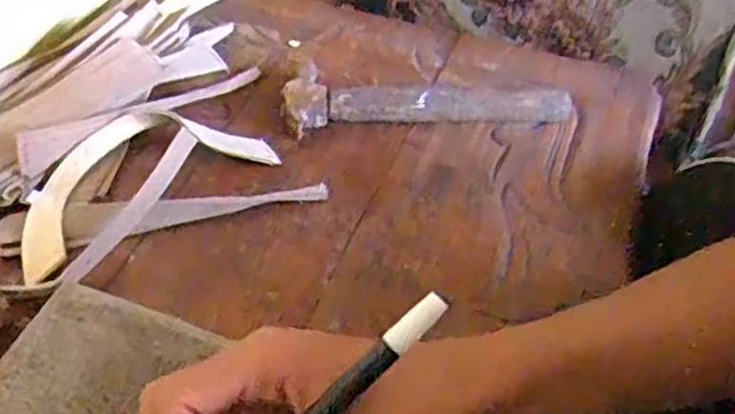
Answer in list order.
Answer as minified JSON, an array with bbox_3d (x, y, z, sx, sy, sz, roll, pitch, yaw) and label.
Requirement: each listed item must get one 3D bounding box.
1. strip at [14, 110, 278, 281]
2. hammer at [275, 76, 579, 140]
[{"bbox_3d":[-0.148,-0.023,0.466,0.171,0.031,0.073,-32,56,-31],"label":"strip"},{"bbox_3d":[0.045,-0.077,0.547,0.207,0.027,0.041,-4,46,-9],"label":"hammer"}]

